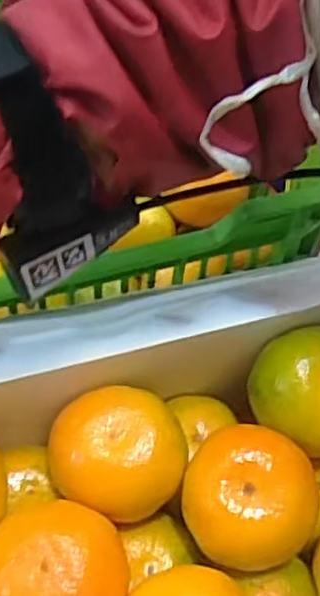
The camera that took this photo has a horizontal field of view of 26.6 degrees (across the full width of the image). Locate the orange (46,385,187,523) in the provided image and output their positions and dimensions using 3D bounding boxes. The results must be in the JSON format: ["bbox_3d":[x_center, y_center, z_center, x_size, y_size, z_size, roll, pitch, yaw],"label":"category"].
[{"bbox_3d":[-0.022,0.079,0.339,0.067,0.044,0.059,24,58,12],"label":"orange"}]

